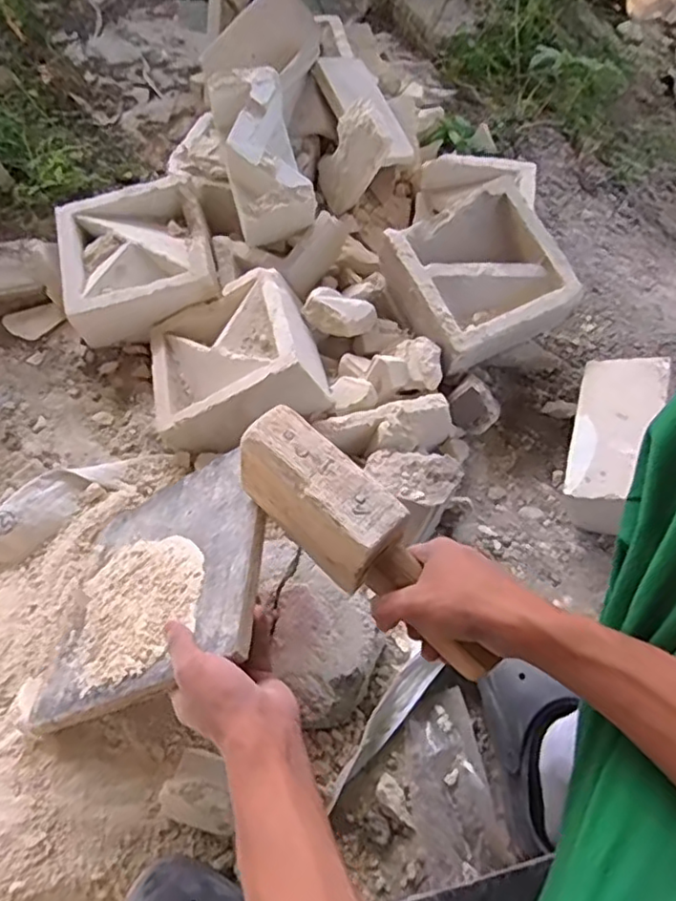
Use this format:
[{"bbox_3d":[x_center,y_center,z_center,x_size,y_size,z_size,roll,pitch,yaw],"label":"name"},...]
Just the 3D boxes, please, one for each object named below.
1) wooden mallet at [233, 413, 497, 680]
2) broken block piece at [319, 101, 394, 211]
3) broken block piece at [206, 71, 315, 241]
[{"bbox_3d":[0.023,0.072,0.481,0.241,0.081,0.056,41,67,17],"label":"wooden mallet"},{"bbox_3d":[0.022,-0.455,0.967,0.092,0.183,0.044,41,65,-7],"label":"broken block piece"},{"bbox_3d":[-0.108,-0.407,0.869,0.104,0.108,0.213,-18,90,-12],"label":"broken block piece"}]

